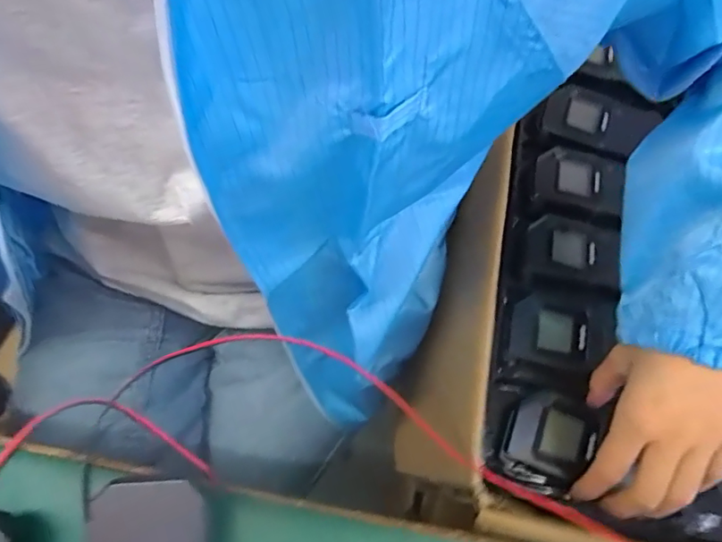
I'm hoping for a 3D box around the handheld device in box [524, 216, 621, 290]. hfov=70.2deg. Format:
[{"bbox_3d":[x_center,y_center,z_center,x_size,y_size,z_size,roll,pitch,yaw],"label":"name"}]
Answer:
[{"bbox_3d":[0.172,-0.016,0.426,0.069,0.022,0.058,9,69,3],"label":"handheld device in box"}]

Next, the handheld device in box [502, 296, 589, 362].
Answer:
[{"bbox_3d":[0.145,0.044,0.396,0.062,0.010,0.050,4,69,1],"label":"handheld device in box"}]

